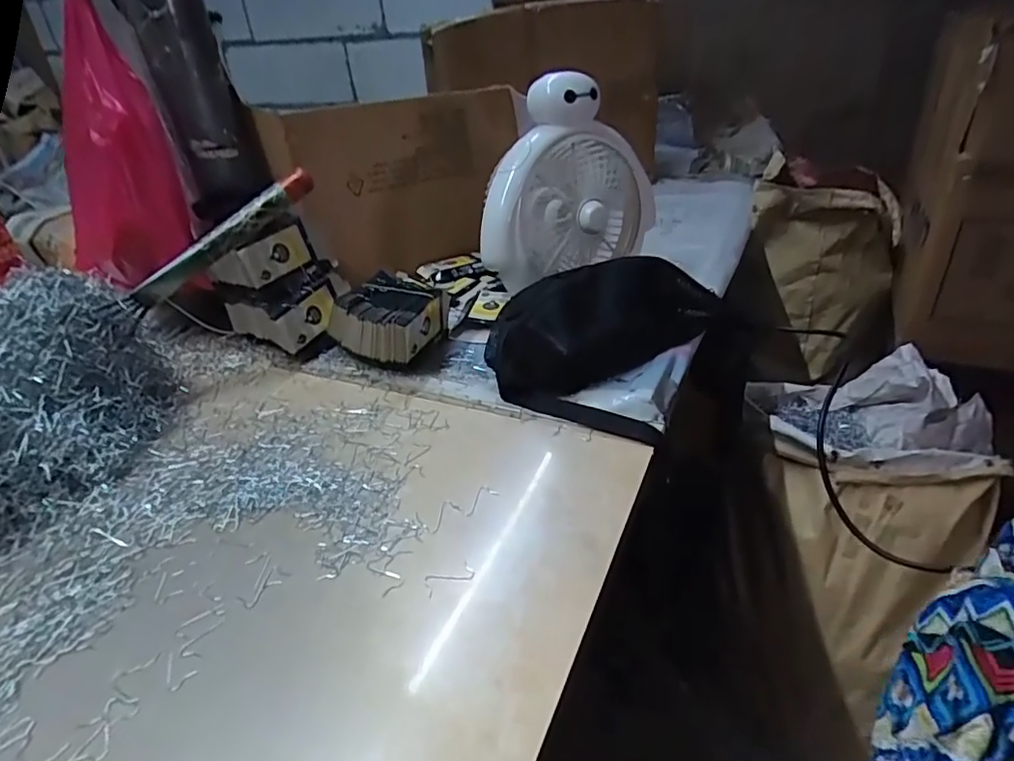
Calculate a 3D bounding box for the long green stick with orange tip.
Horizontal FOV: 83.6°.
[{"bbox_3d":[-0.288,-0.147,0.580,0.208,0.026,0.019,-38,39,-3],"label":"long green stick with orange tip"}]

